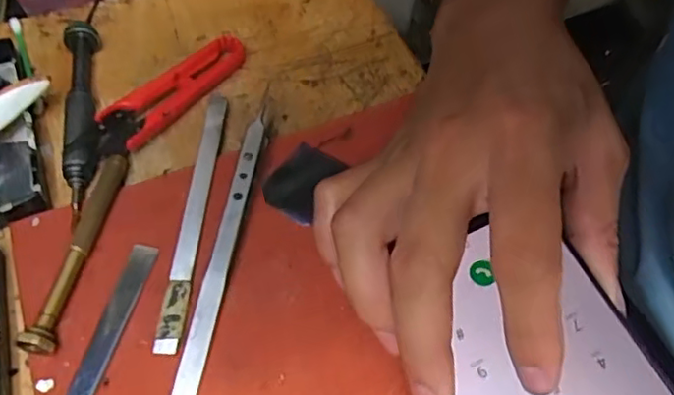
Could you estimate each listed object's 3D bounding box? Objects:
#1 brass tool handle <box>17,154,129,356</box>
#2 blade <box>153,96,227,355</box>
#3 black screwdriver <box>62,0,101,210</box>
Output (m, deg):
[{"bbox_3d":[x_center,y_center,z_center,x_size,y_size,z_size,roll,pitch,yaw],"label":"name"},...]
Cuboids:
[{"bbox_3d":[-0.106,0.020,0.254,0.010,0.013,0.091,8,57,3],"label":"brass tool handle"},{"bbox_3d":[-0.062,0.004,0.271,0.010,0.005,0.131,4,57,0],"label":"blade"},{"bbox_3d":[-0.123,-0.053,0.300,0.015,0.015,0.130,-9,58,-8],"label":"black screwdriver"}]

